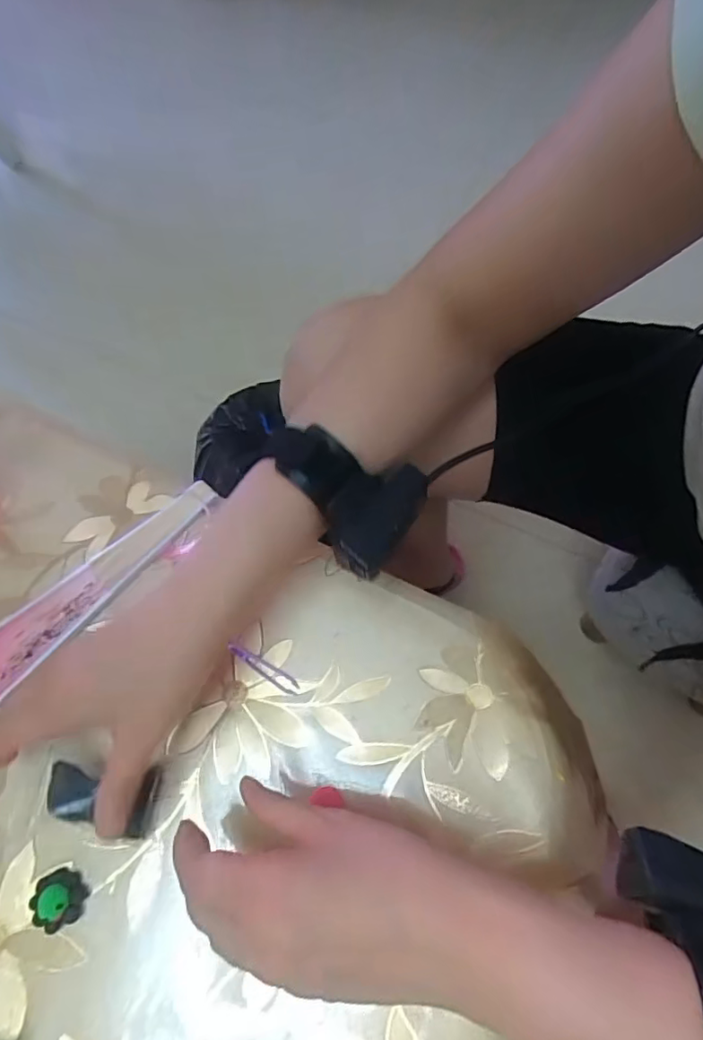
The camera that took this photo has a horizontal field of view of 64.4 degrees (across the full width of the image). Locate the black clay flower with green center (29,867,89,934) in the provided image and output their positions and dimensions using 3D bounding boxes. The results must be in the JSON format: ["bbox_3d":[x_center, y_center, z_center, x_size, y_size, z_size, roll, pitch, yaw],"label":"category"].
[{"bbox_3d":[-0.176,0.226,0.333,0.028,0.015,0.030,-1,67,2],"label":"black clay flower with green center"}]

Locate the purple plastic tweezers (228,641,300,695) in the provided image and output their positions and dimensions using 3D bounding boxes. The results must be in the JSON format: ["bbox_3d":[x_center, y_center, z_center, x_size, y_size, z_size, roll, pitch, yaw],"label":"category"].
[{"bbox_3d":[-0.059,0.101,0.381,0.052,0.011,0.011,29,71,14],"label":"purple plastic tweezers"}]

